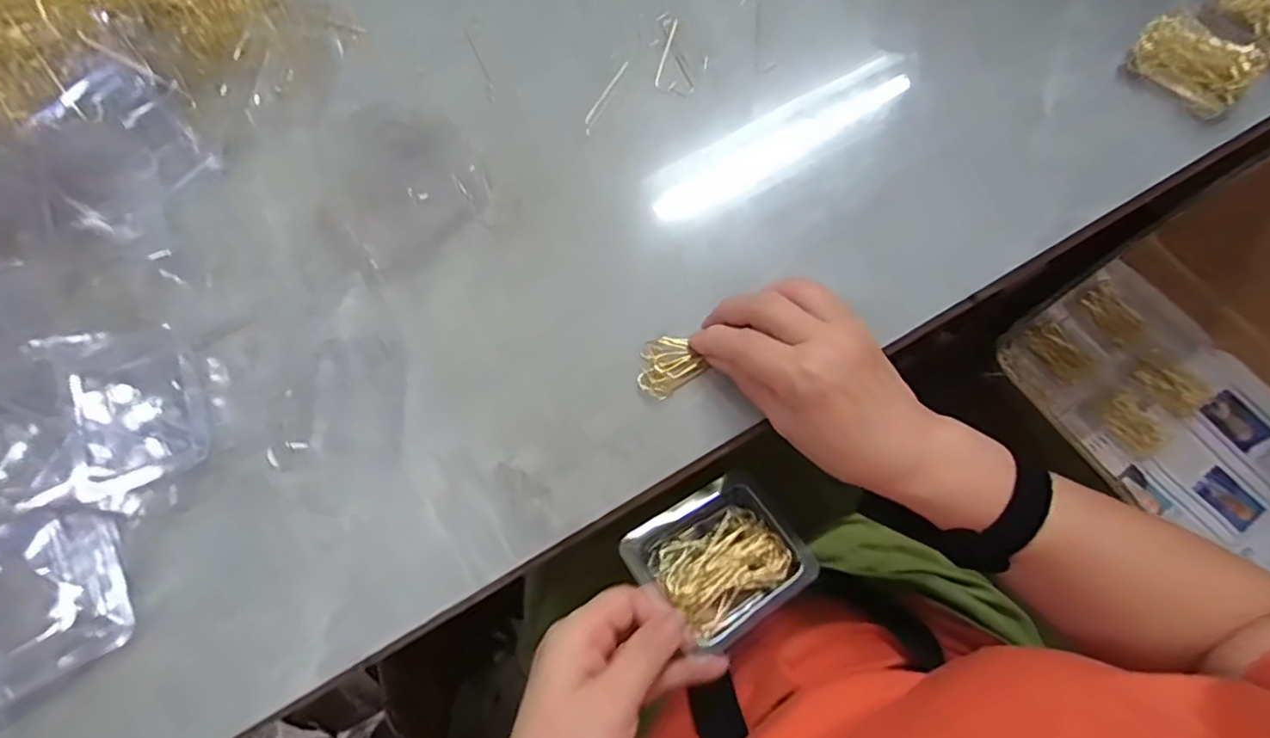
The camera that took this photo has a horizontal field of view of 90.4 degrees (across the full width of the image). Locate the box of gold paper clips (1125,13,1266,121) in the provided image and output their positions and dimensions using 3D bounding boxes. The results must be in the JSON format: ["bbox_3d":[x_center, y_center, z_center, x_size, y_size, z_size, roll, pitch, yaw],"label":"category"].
[{"bbox_3d":[0.369,-0.205,0.417,0.045,0.021,0.070,-43,79,-12],"label":"box of gold paper clips"}]

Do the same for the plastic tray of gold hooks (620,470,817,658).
[{"bbox_3d":[0.049,0.106,0.357,0.087,0.032,0.076,-34,78,-11],"label":"plastic tray of gold hooks"}]

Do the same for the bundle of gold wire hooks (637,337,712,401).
[{"bbox_3d":[0.017,-0.002,0.371,0.037,0.007,0.033,-34,78,-11],"label":"bundle of gold wire hooks"}]

